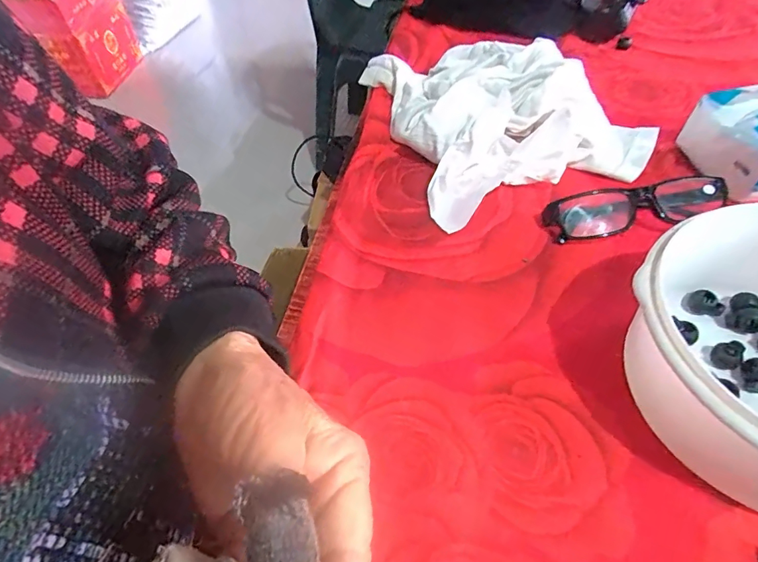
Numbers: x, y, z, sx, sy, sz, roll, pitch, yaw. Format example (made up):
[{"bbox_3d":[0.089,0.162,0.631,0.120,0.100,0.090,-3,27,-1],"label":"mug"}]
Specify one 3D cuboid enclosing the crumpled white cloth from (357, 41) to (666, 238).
[{"bbox_3d":[0.116,-0.178,0.442,0.230,0.056,0.259,-16,53,-11],"label":"crumpled white cloth"}]

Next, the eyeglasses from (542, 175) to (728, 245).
[{"bbox_3d":[0.195,-0.058,0.352,0.128,0.029,0.035,-9,52,-5],"label":"eyeglasses"}]

